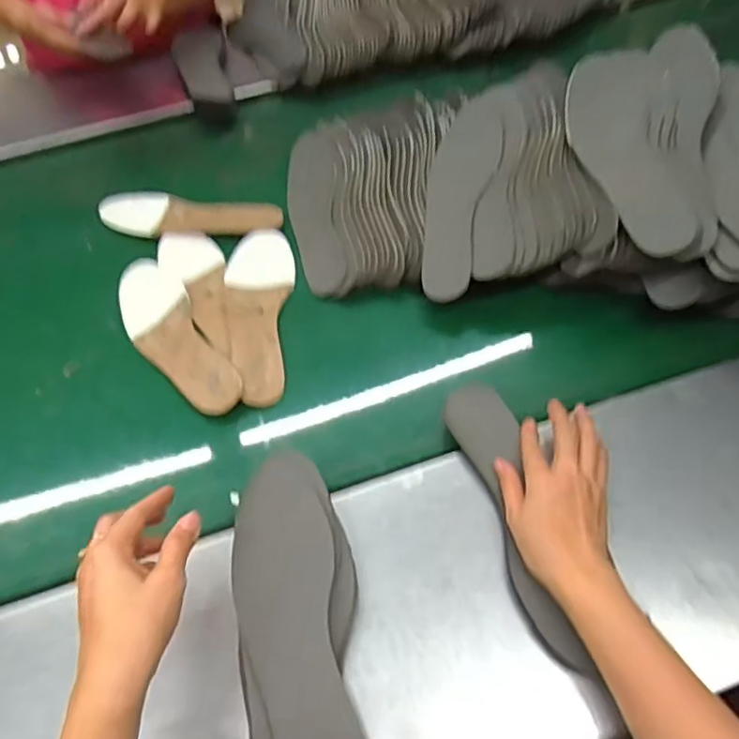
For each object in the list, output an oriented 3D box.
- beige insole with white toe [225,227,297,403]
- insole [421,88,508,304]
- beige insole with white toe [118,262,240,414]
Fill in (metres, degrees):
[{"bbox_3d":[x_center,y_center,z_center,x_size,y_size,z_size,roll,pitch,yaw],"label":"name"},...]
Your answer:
[{"bbox_3d":[-0.127,-0.069,0.709,0.079,0.019,0.254,-8,53,-1],"label":"beige insole with white toe"},{"bbox_3d":[0.104,-0.208,0.709,0.080,0.011,0.273,7,73,22],"label":"insole"},{"bbox_3d":[-0.229,-0.043,0.695,0.077,0.010,0.264,-29,56,-15],"label":"beige insole with white toe"}]

